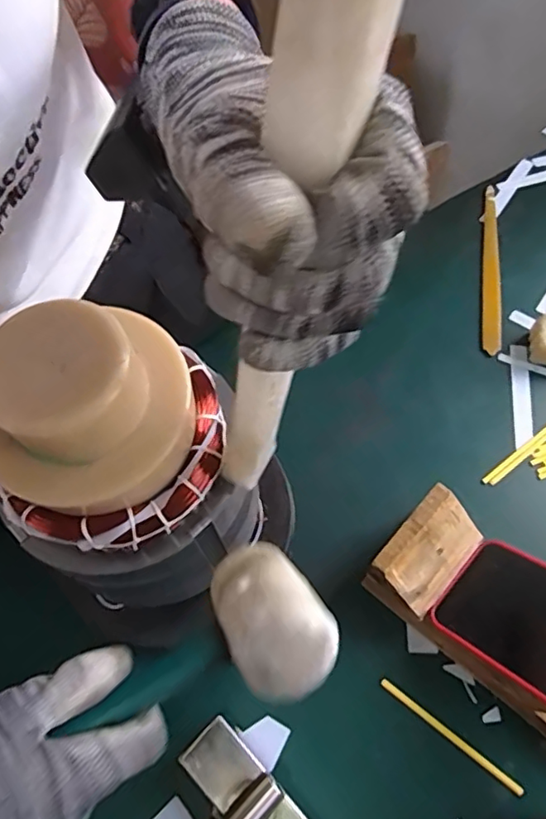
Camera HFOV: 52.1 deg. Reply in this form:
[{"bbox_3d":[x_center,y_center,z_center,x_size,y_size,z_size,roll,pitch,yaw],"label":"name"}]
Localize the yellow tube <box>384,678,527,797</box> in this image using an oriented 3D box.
[{"bbox_3d":[0.123,0.228,0.392,0.109,0.004,0.006,34,69,18],"label":"yellow tube"}]

